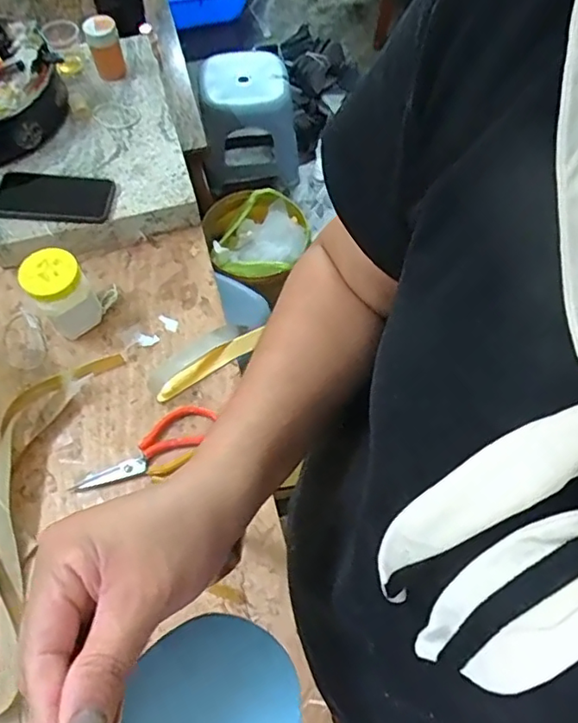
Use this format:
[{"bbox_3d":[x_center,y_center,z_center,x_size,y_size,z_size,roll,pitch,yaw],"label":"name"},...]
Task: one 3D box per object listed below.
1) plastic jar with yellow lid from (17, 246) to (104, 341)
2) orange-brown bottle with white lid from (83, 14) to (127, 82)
[{"bbox_3d":[-0.297,-0.089,0.739,0.068,0.109,0.064,0,63,0],"label":"plastic jar with yellow lid"},{"bbox_3d":[-0.296,-0.506,0.908,0.051,0.096,0.052,-17,65,-9],"label":"orange-brown bottle with white lid"}]

